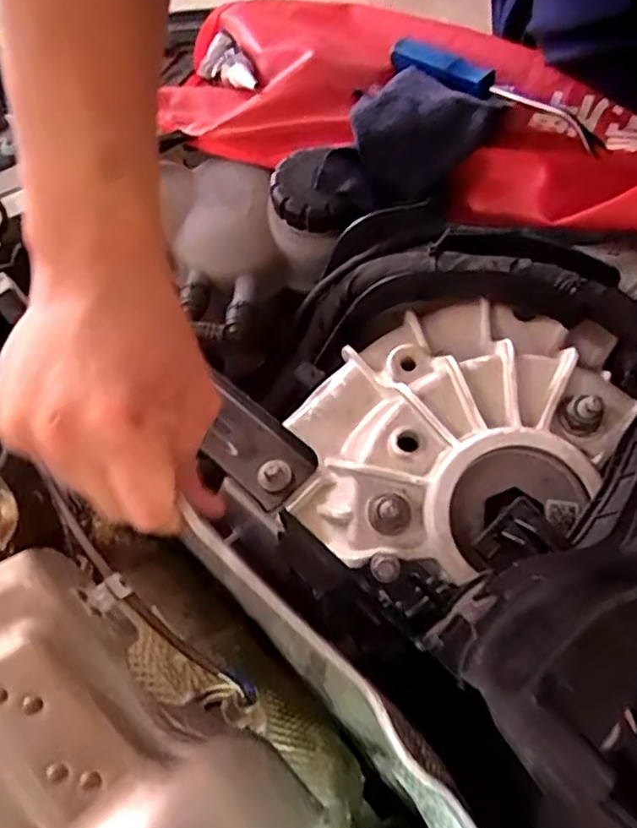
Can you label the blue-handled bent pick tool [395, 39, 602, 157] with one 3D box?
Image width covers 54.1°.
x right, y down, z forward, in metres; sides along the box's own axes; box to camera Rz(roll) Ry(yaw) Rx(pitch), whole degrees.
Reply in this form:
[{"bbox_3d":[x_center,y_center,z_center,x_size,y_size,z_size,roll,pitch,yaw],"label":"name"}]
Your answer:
[{"bbox_3d":[0.136,-0.255,0.494,0.195,0.020,0.039,37,69,18],"label":"blue-handled bent pick tool"}]

